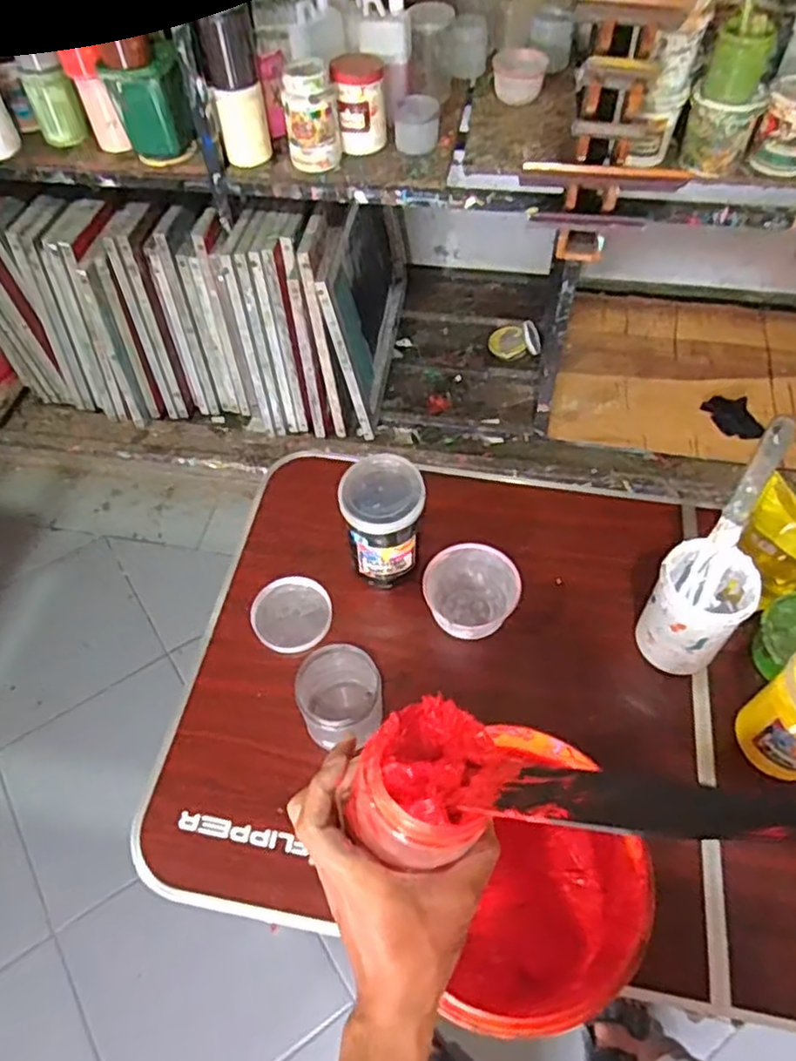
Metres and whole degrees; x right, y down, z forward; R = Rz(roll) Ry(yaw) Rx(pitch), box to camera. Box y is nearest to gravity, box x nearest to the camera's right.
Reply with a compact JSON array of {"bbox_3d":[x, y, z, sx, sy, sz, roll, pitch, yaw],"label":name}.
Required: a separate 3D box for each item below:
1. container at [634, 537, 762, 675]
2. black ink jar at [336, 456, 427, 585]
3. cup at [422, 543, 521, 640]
[{"bbox_3d":[0.333,0.089,0.780,0.095,0.139,0.099,-1,55,1],"label":"container"},{"bbox_3d":[-0.014,-0.006,0.852,0.097,0.167,0.089,-1,55,1],"label":"black ink jar"},{"bbox_3d":[0.088,0.079,0.864,0.108,0.072,0.109,-1,55,1],"label":"cup"}]

